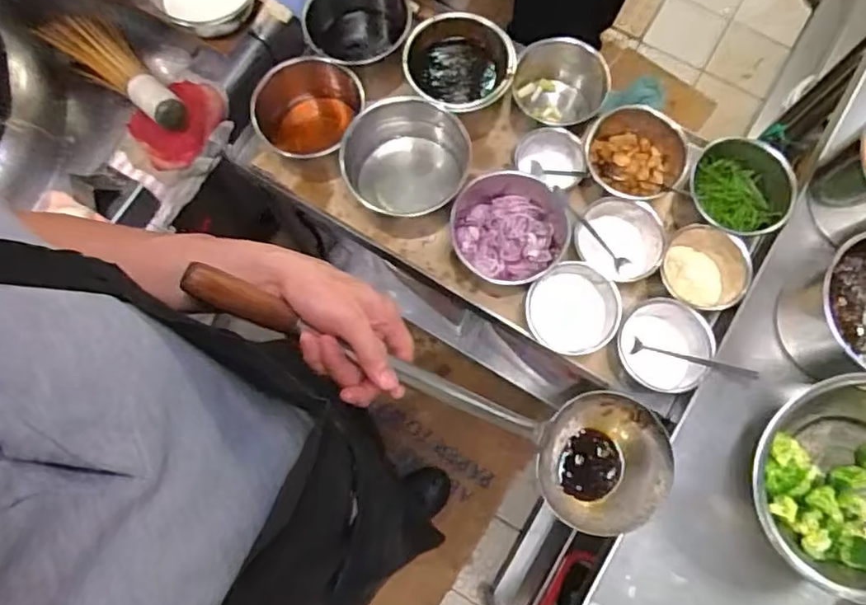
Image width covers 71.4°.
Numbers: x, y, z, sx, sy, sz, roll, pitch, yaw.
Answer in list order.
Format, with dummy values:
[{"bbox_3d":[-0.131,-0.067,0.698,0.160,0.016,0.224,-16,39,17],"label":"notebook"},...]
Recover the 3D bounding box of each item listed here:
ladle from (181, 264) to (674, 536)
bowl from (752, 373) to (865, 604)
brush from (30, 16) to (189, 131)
[{"bbox_3d":[0.017,0.091,0.558,0.491,0.091,0.136,26,77,-25],"label":"ladle"},{"bbox_3d":[0.464,0.199,0.655,0.198,0.091,0.222,-1,77,1],"label":"bowl"},{"bbox_3d":[-0.460,-0.344,0.885,0.294,0.062,0.087,41,81,9],"label":"brush"}]

